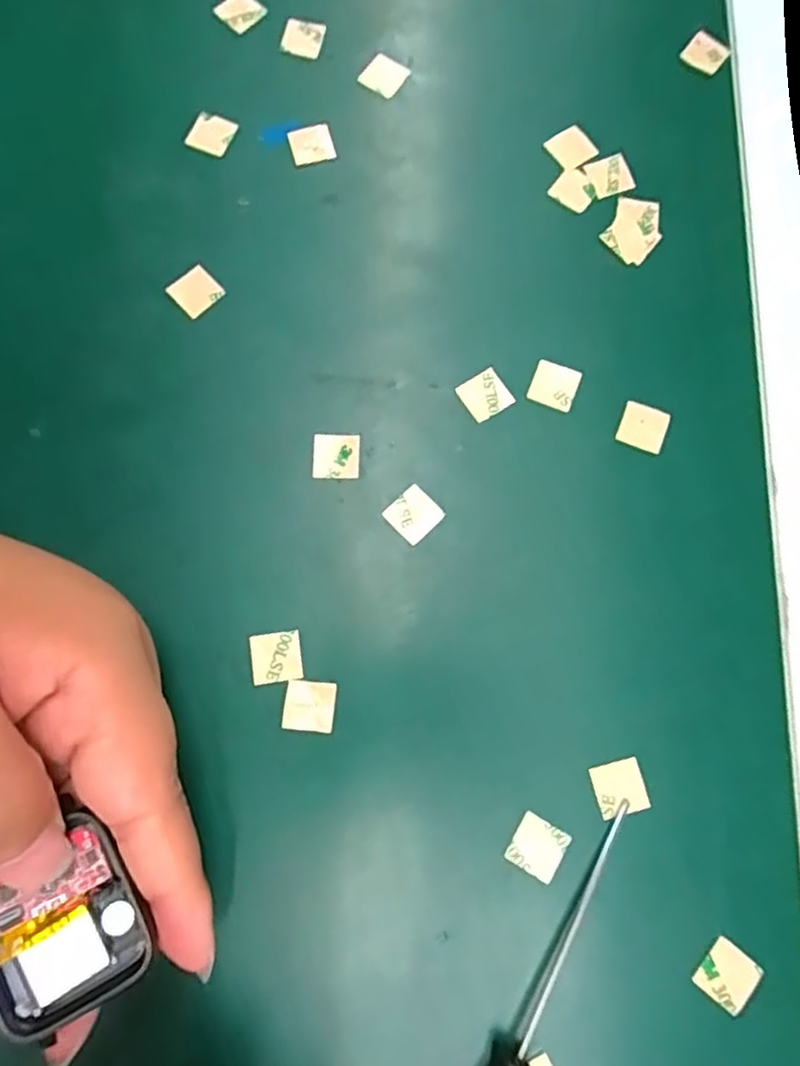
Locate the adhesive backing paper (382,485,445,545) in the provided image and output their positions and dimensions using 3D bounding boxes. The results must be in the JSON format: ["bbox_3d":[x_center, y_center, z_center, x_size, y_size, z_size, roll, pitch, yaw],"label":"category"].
[{"bbox_3d":[0.004,-0.006,0.223,0.015,0.004,0.015,44,80,9],"label":"adhesive backing paper"}]

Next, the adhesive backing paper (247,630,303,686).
[{"bbox_3d":[-0.039,0.039,0.215,0.016,0.004,0.015,-9,80,-5],"label":"adhesive backing paper"}]

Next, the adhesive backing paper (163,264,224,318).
[{"bbox_3d":[-0.072,-0.085,0.240,0.015,0.004,0.015,-44,88,-8],"label":"adhesive backing paper"}]

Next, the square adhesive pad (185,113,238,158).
[{"bbox_3d":[-0.071,-0.150,0.255,0.015,0.004,0.014,21,77,5],"label":"square adhesive pad"}]

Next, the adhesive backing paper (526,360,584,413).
[{"bbox_3d":[0.054,-0.051,0.236,0.015,0.004,0.015,21,84,1],"label":"adhesive backing paper"}]

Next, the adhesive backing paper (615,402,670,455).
[{"bbox_3d":[0.083,-0.036,0.233,0.015,0.004,0.015,21,83,3],"label":"adhesive backing paper"}]

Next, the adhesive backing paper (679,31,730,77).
[{"bbox_3d":[0.120,-0.189,0.268,0.015,0.004,0.015,34,87,-1],"label":"adhesive backing paper"}]

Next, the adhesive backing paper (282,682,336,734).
[{"bbox_3d":[-0.028,0.054,0.211,0.015,0.004,0.015,7,79,-1],"label":"adhesive backing paper"}]

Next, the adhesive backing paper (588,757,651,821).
[{"bbox_3d":[0.067,0.078,0.208,0.016,0.004,0.015,-14,76,-4],"label":"adhesive backing paper"}]

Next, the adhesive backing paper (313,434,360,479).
[{"bbox_3d":[-0.021,-0.026,0.229,0.015,0.004,0.015,1,86,-8],"label":"adhesive backing paper"}]

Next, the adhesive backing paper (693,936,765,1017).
[{"bbox_3d":[0.095,0.128,0.197,0.015,0.004,0.016,37,80,10],"label":"adhesive backing paper"}]

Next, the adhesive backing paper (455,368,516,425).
[{"bbox_3d":[0.030,-0.048,0.233,0.015,0.004,0.015,-32,79,-8],"label":"adhesive backing paper"}]

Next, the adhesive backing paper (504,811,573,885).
[{"bbox_3d":[0.042,0.094,0.204,0.016,0.004,0.015,31,80,7],"label":"adhesive backing paper"}]

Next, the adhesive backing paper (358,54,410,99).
[{"bbox_3d":[-0.006,-0.176,0.262,0.014,0.004,0.017,33,78,7],"label":"adhesive backing paper"}]

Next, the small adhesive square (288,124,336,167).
[{"bbox_3d":[-0.033,-0.145,0.254,0.016,0.004,0.015,-17,85,-7],"label":"small adhesive square"}]

